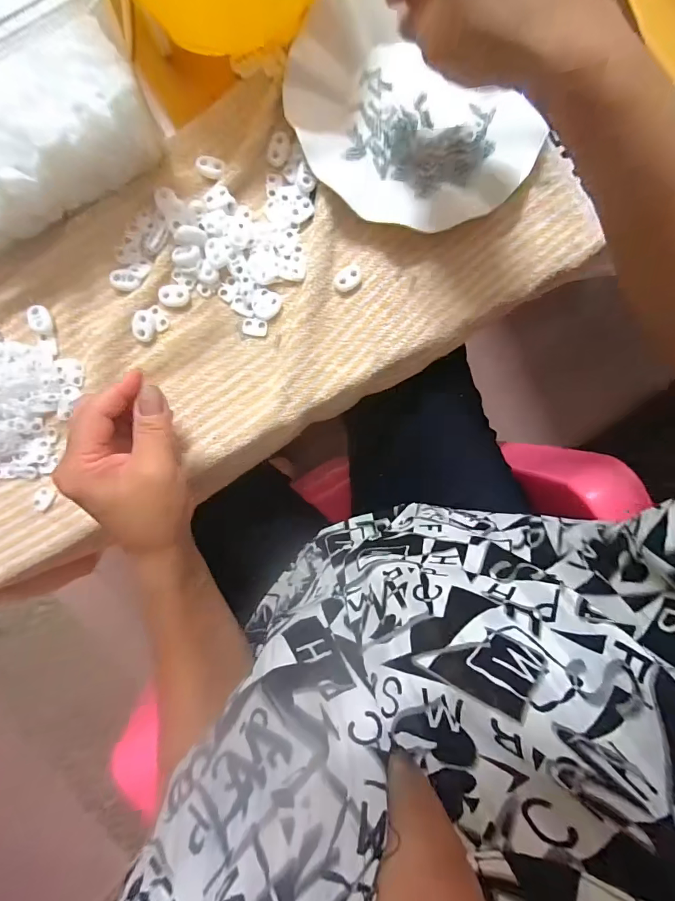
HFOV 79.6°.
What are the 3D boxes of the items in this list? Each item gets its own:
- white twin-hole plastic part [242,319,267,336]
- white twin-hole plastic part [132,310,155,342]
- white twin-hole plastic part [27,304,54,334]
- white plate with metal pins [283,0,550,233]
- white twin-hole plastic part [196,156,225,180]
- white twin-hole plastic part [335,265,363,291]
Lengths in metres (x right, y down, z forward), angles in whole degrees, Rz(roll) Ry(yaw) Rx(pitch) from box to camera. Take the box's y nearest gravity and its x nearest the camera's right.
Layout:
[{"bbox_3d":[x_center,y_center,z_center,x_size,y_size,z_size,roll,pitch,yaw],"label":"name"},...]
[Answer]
[{"bbox_3d":[-0.064,-0.095,0.312,0.019,0.004,0.012,7,92,-6],"label":"white twin-hole plastic part"},{"bbox_3d":[-0.147,-0.094,0.306,0.015,0.008,0.023,11,92,-6],"label":"white twin-hole plastic part"},{"bbox_3d":[-0.224,-0.098,0.305,0.015,0.005,0.022,-17,94,-4],"label":"white twin-hole plastic part"},{"bbox_3d":[0.048,-0.242,0.297,0.183,0.030,0.158,36,89,-6],"label":"white plate with metal pins"},{"bbox_3d":[-0.094,-0.209,0.299,0.021,0.004,0.014,14,92,-6],"label":"white twin-hole plastic part"},{"bbox_3d":[0.009,-0.133,0.312,0.024,0.004,0.015,-41,96,-2],"label":"white twin-hole plastic part"}]

